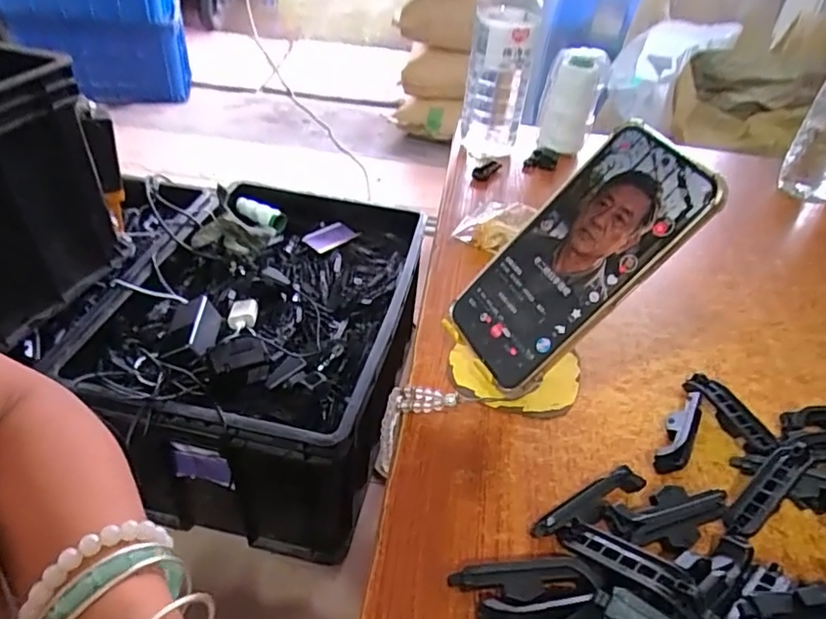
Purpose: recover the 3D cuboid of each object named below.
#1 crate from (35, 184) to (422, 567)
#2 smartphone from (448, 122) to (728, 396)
[{"bbox_3d":[-0.235,0.047,1.014,0.413,0.271,0.586,11,39,6],"label":"crate"},{"bbox_3d":[0.095,-0.030,0.347,0.006,0.169,0.076,23,26,-48],"label":"smartphone"}]

